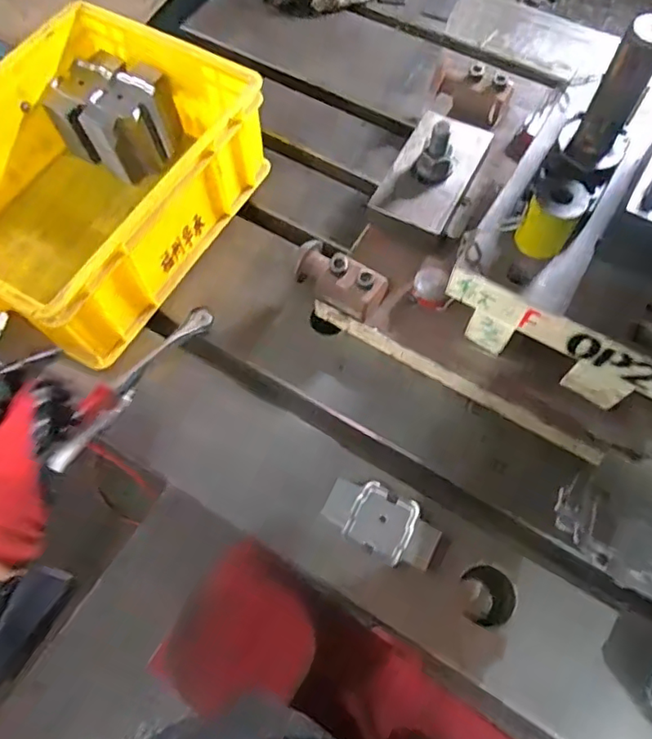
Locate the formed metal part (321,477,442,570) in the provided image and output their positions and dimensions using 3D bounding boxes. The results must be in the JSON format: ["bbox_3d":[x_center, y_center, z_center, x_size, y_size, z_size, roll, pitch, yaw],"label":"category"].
[{"bbox_3d":[0.050,0.138,0.498,0.103,0.011,0.056,25,68,12],"label":"formed metal part"}]

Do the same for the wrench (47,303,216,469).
[{"bbox_3d":[-0.196,0.014,0.566,0.021,0.022,0.212,38,78,16],"label":"wrench"}]

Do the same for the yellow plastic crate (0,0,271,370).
[{"bbox_3d":[-0.257,-0.203,0.595,0.269,0.131,0.336,29,69,13],"label":"yellow plastic crate"}]

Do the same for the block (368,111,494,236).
[{"bbox_3d":[0.115,-0.216,0.567,0.083,0.061,0.151,26,69,12],"label":"block"}]

